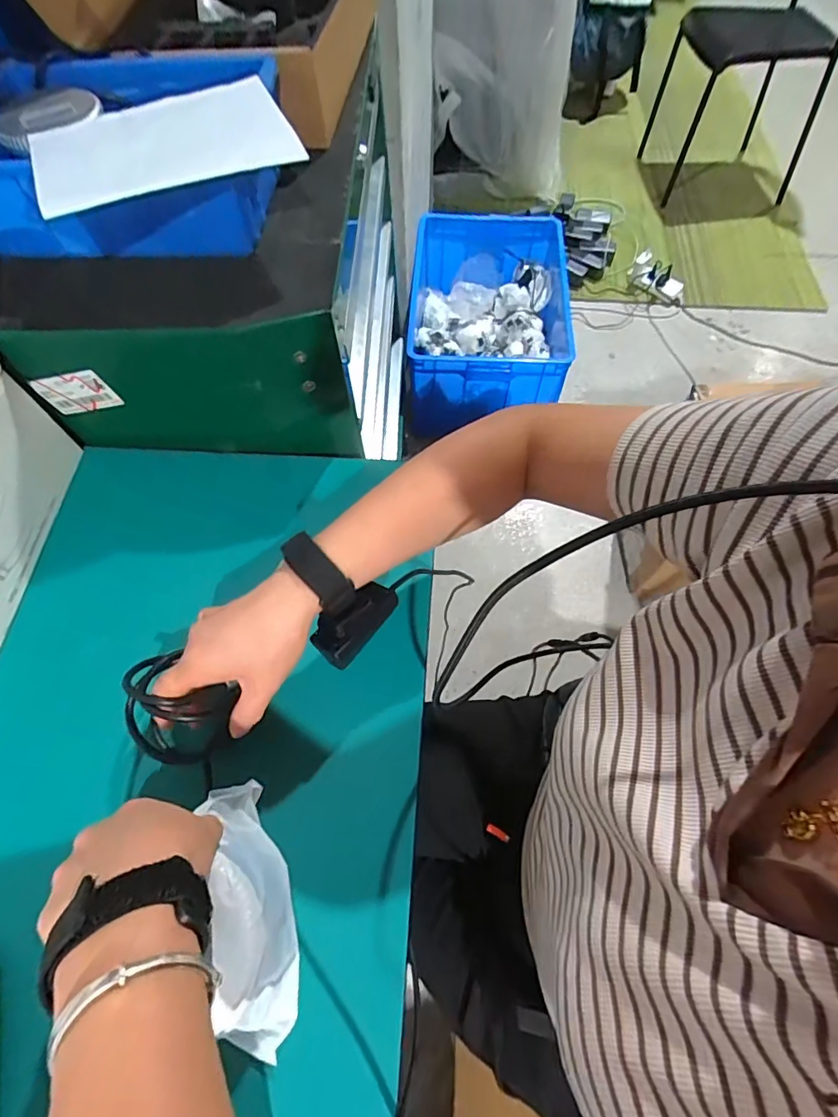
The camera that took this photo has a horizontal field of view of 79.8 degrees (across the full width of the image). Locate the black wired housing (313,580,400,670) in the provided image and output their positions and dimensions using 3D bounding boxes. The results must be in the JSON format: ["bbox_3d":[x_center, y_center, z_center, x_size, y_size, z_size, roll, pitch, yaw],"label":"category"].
[{"bbox_3d":[-0.048,0.046,0.381,0.029,0.034,0.069,33,69,16],"label":"black wired housing"}]

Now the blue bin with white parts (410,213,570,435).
[{"bbox_3d":[0.199,-0.715,1.513,0.455,0.262,0.675,3,64,3],"label":"blue bin with white parts"}]

